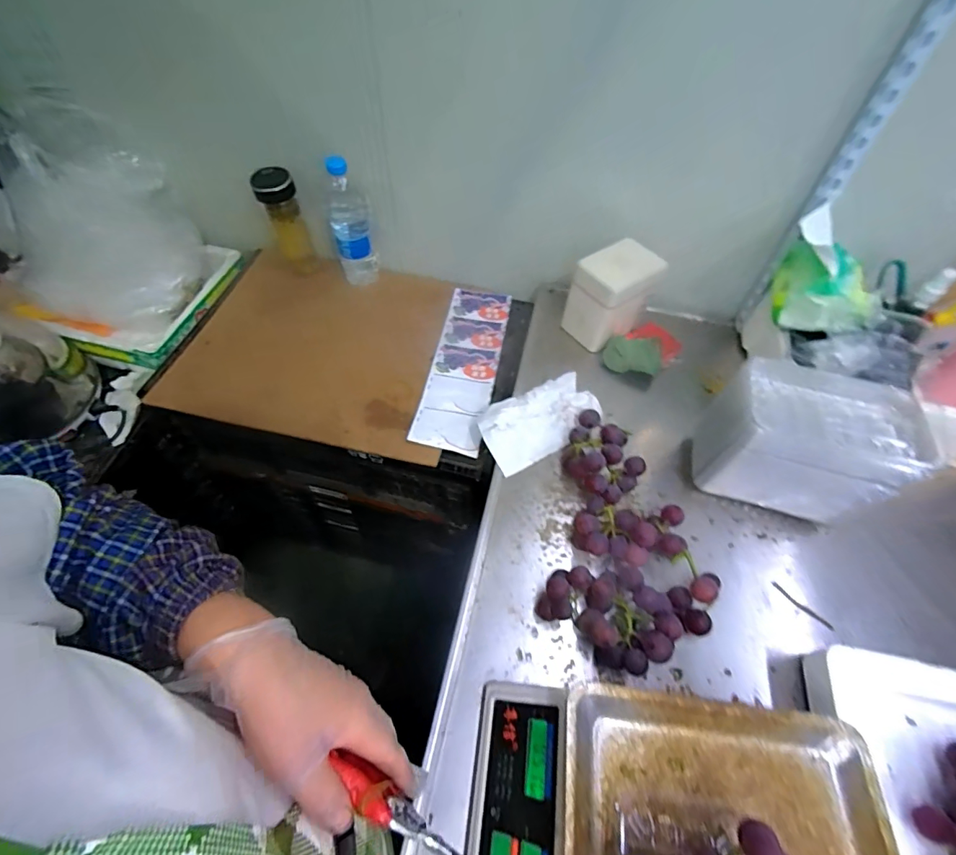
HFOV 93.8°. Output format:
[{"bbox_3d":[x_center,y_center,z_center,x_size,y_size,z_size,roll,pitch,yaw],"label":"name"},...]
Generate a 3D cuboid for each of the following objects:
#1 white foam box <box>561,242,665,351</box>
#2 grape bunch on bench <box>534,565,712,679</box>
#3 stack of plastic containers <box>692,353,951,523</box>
[{"bbox_3d":[0.217,-0.209,0.733,0.126,0.144,0.084,-30,62,-18],"label":"white foam box"},{"bbox_3d":[0.168,0.207,0.493,0.178,0.058,0.113,-5,54,-3],"label":"grape bunch on bench"},{"bbox_3d":[0.398,0.025,0.564,0.198,0.159,0.127,18,57,13],"label":"stack of plastic containers"}]

